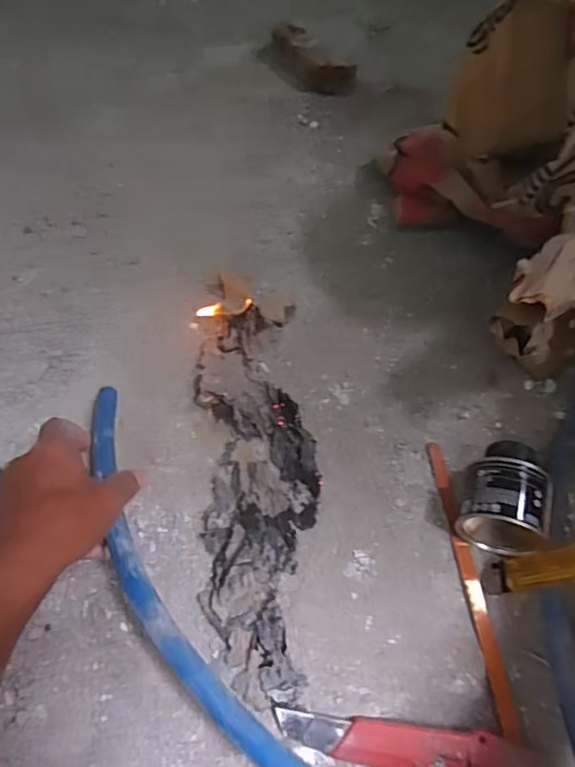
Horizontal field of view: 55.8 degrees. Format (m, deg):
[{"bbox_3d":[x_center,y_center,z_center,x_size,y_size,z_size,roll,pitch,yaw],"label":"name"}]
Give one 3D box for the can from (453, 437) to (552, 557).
[{"bbox_3d":[0.178,0.091,0.440,0.067,0.064,0.081,20,57,11],"label":"can"}]

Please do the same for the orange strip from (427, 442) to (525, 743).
[{"bbox_3d":[0.149,0.179,0.411,0.016,0.009,0.300,-5,56,-6],"label":"orange strip"}]

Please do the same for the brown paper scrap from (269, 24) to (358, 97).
[{"bbox_3d":[0.028,-0.511,0.864,0.064,0.049,0.203,-31,62,-21],"label":"brown paper scrap"}]

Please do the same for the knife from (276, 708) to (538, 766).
[{"bbox_3d":[0.081,0.243,0.361,0.170,0.015,0.027,7,56,2],"label":"knife"}]

